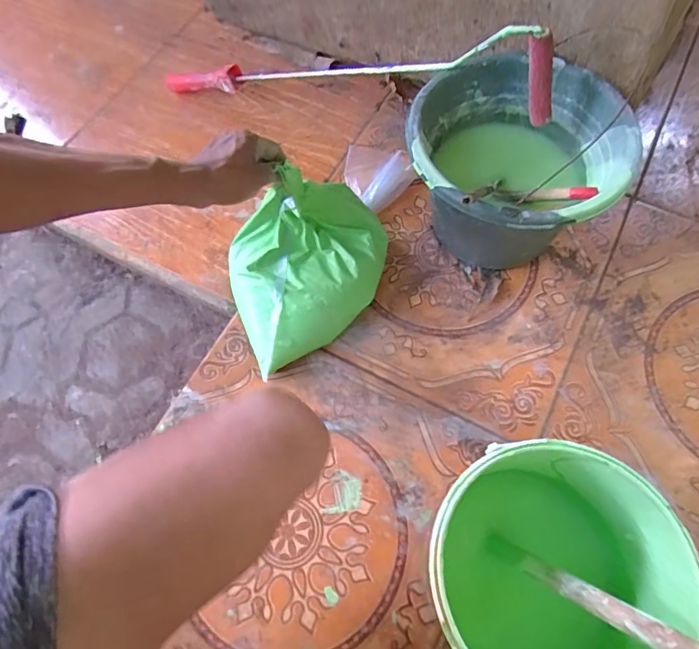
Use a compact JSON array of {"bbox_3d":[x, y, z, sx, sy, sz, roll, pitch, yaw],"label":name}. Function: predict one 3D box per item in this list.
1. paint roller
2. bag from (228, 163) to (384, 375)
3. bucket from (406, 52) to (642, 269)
[{"bbox_3d":[-0.034,-0.338,0.687,0.583,0.109,0.043,13,65,28],"label":"paint roller"},{"bbox_3d":[-0.046,-0.075,0.590,0.206,0.162,0.157,-22,66,-8],"label":"bag"},{"bbox_3d":[0.189,-0.176,0.619,0.235,0.170,0.242,-1,65,2],"label":"bucket"}]

